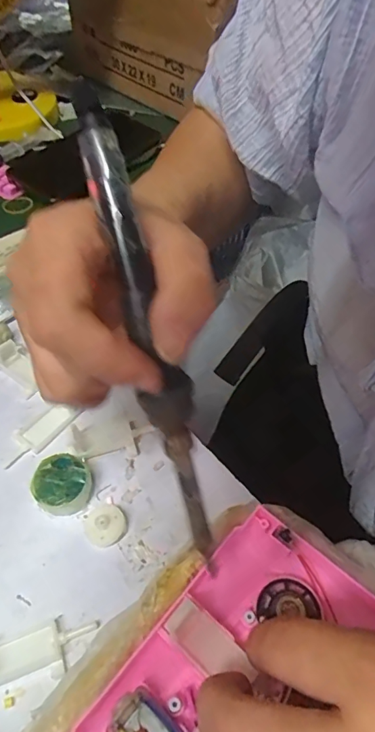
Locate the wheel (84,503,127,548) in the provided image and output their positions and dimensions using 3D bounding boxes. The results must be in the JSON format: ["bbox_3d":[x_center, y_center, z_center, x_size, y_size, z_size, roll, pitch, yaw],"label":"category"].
[{"bbox_3d":[-0.048,0.090,0.257,0.023,0.007,0.024,1,50,-1],"label":"wheel"}]

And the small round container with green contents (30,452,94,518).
[{"bbox_3d":[-0.075,0.071,0.266,0.032,0.017,0.033,1,50,-1],"label":"small round container with green contents"}]

